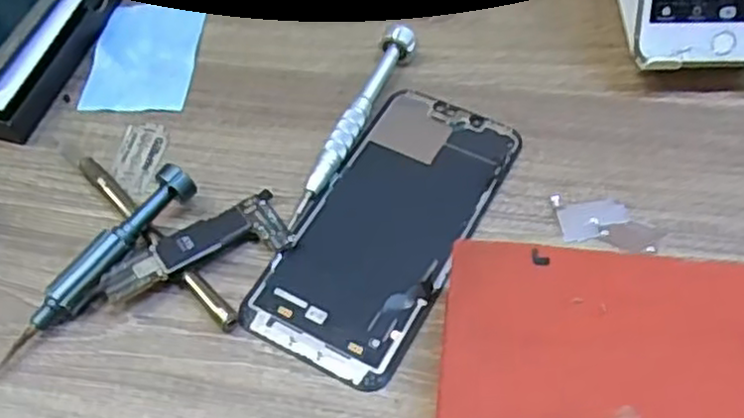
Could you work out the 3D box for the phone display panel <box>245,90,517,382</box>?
[{"bbox_3d":[0.008,0.003,0.316,0.067,0.010,0.141,23,61,18],"label":"phone display panel"}]

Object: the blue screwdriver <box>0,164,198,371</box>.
[{"bbox_3d":[-0.111,0.024,0.300,0.013,0.023,0.103,32,64,23],"label":"blue screwdriver"}]

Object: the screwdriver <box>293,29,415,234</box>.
[{"bbox_3d":[-0.009,-0.041,0.343,0.015,0.015,0.116,21,60,17],"label":"screwdriver"}]

